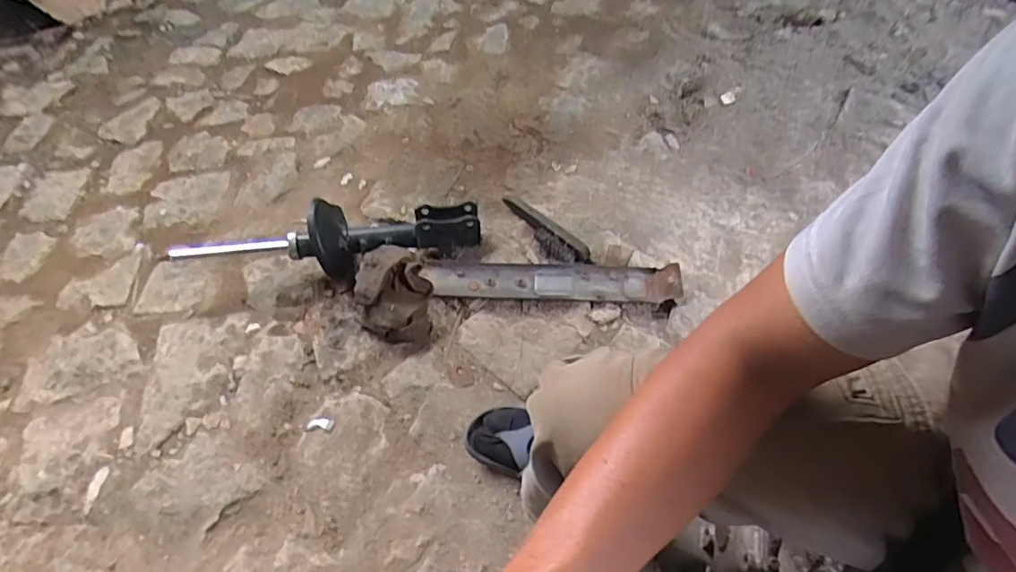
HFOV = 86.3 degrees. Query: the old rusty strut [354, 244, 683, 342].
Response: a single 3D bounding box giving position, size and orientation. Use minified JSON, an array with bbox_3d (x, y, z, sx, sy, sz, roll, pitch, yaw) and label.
[{"bbox_3d":[0.020,-0.012,1.009,0.587,0.110,0.157,-6,55,1],"label":"old rusty strut"}]

